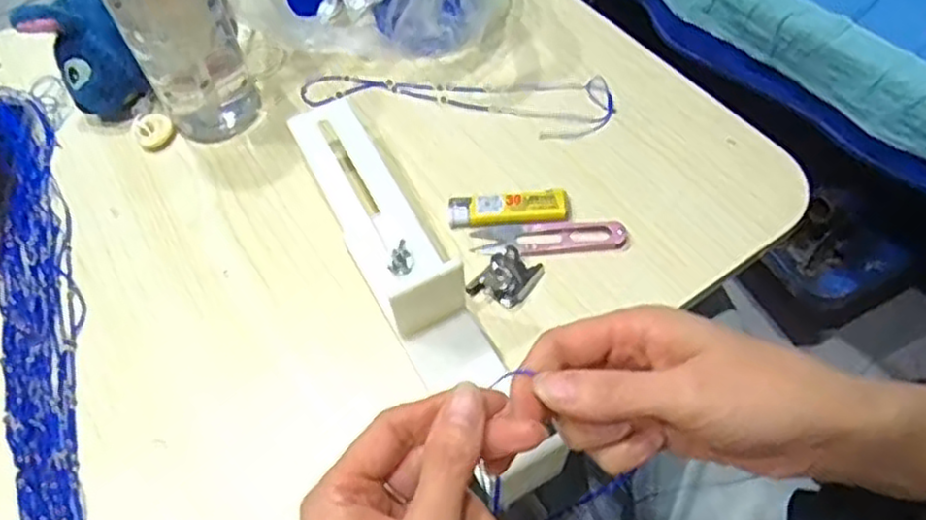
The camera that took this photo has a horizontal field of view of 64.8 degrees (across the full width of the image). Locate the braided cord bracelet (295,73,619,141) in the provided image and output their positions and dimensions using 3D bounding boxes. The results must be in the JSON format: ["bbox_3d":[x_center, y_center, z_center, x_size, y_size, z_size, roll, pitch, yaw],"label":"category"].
[{"bbox_3d":[-0.008,-0.124,0.571,0.248,0.009,0.060,3,57,7],"label":"braided cord bracelet"}]

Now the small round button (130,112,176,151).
[{"bbox_3d":[-0.245,-0.103,0.576,0.030,0.012,0.030,-2,56,3],"label":"small round button"}]

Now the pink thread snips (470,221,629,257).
[{"bbox_3d":[0.058,-0.015,0.492,0.102,0.008,0.026,-3,56,3],"label":"pink thread snips"}]

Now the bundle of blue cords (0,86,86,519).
[{"bbox_3d":[-0.281,0.052,0.495,0.069,0.035,0.530,-23,58,-11],"label":"bundle of blue cords"}]

